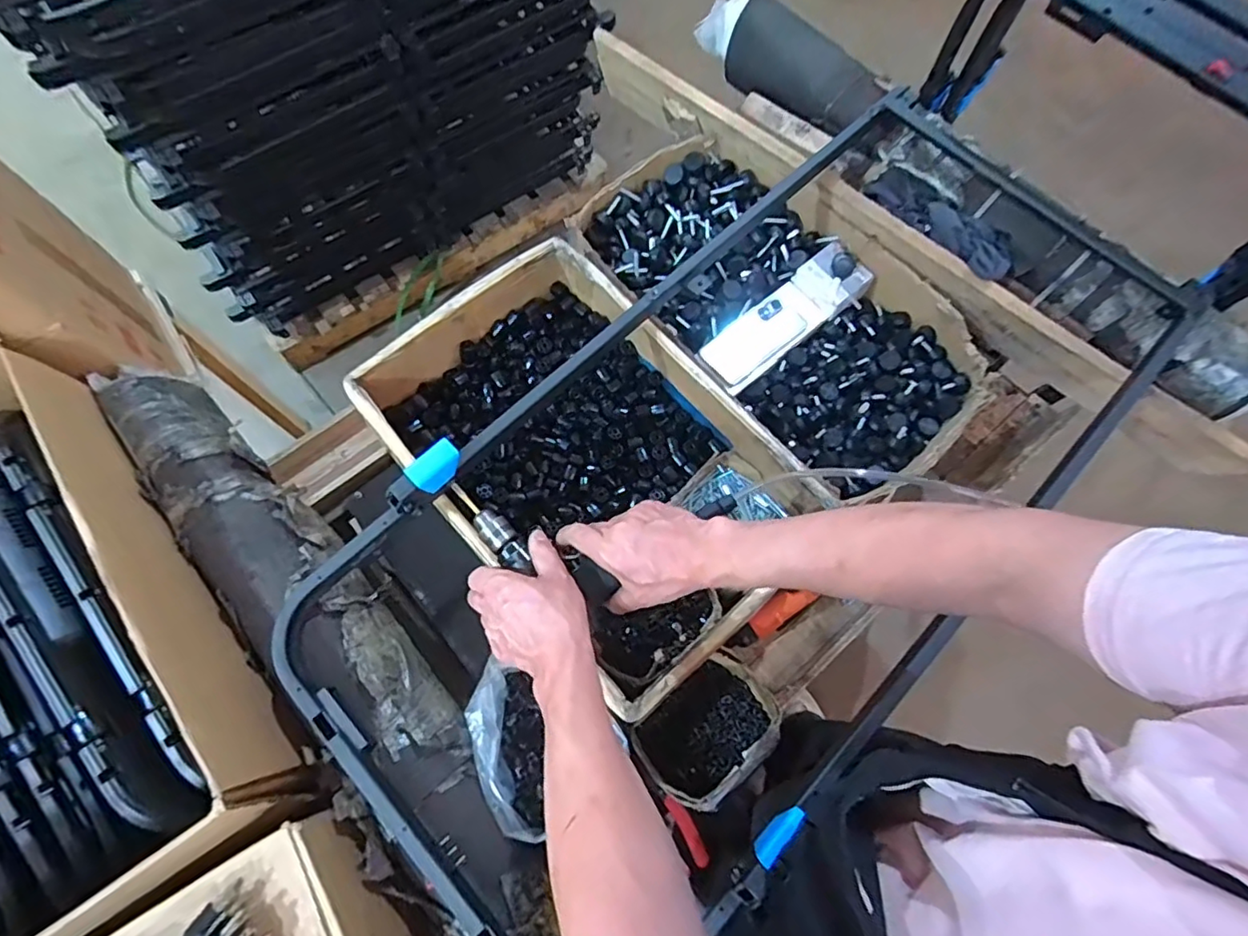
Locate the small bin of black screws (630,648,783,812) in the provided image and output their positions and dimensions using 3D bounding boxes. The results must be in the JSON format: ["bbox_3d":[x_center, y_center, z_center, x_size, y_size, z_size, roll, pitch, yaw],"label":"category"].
[{"bbox_3d":[0.106,0.325,0.734,0.175,0.062,0.133,-38,76,-13],"label":"small bin of black screws"}]

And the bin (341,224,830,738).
[{"bbox_3d":[-0.042,-0.011,0.780,0.361,0.158,0.516,-41,77,-14],"label":"bin"}]

